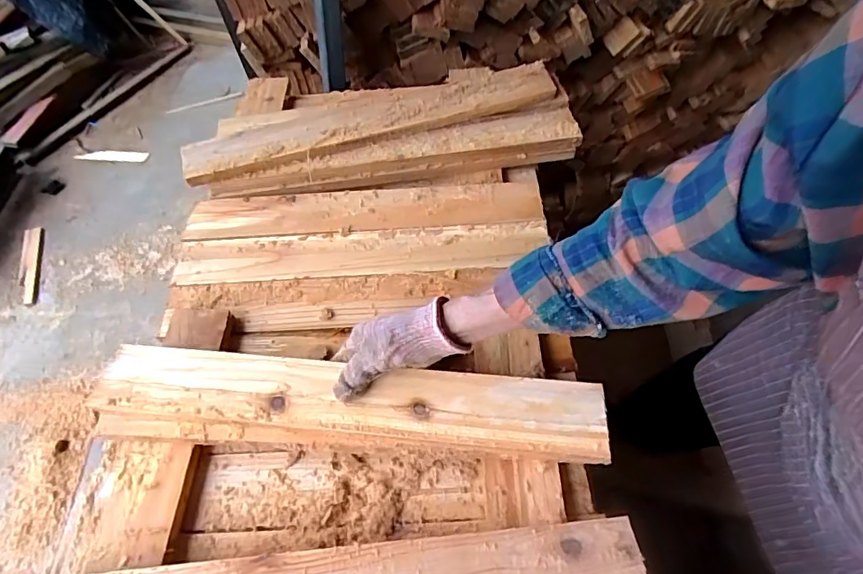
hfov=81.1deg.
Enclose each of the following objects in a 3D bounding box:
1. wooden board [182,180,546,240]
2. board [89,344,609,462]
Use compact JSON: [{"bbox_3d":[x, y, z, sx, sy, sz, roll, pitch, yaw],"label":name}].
[{"bbox_3d":[-0.096,-0.109,0.712,0.488,0.011,0.077,-3,55,2],"label":"wooden board"},{"bbox_3d":[-0.090,0.115,0.503,0.500,0.023,0.085,2,56,7],"label":"board"}]

